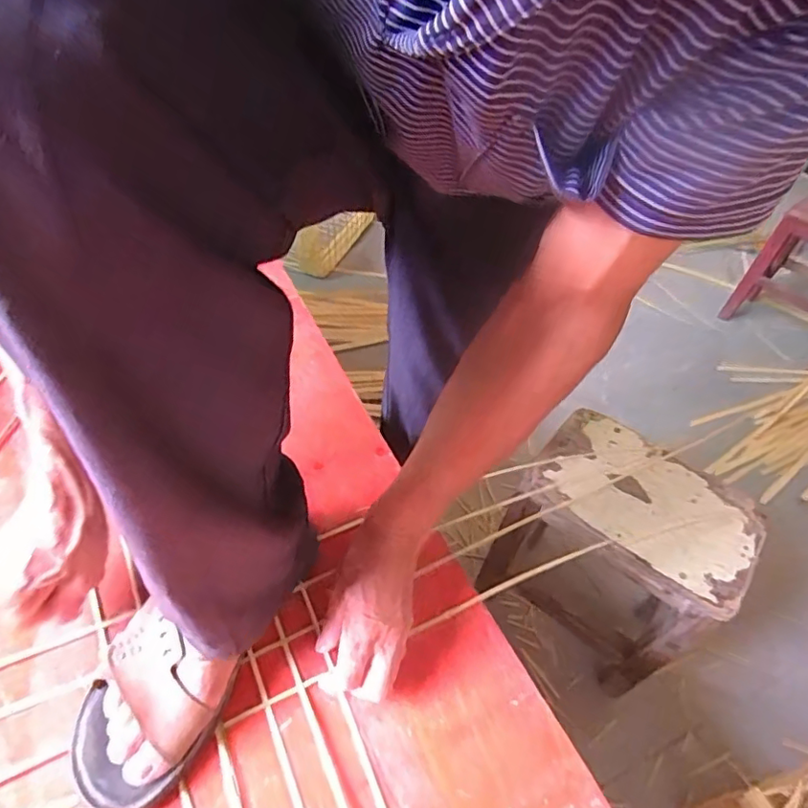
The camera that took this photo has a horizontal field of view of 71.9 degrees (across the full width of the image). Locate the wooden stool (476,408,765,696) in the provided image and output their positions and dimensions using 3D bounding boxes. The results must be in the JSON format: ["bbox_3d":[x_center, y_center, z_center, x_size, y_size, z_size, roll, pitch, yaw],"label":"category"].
[{"bbox_3d":[0.339,0.253,0.910,0.286,0.338,0.208,33,50,23],"label":"wooden stool"}]

